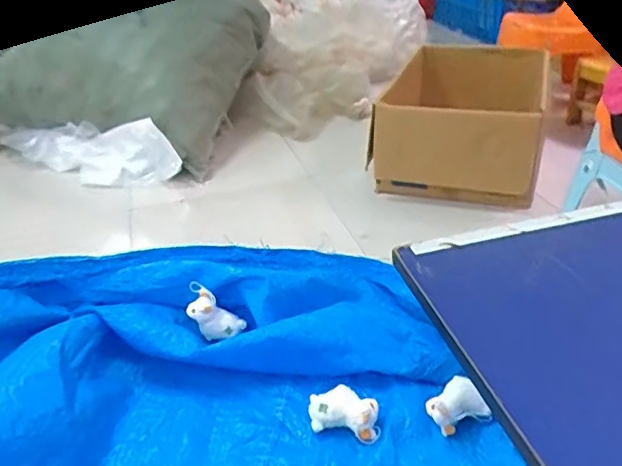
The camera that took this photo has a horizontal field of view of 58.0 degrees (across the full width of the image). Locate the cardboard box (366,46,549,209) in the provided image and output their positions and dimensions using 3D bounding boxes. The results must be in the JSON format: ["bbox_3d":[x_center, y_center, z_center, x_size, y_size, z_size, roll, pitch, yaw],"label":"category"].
[{"bbox_3d":[0.487,-0.374,1.848,0.499,0.288,0.623,6,33,18],"label":"cardboard box"}]

